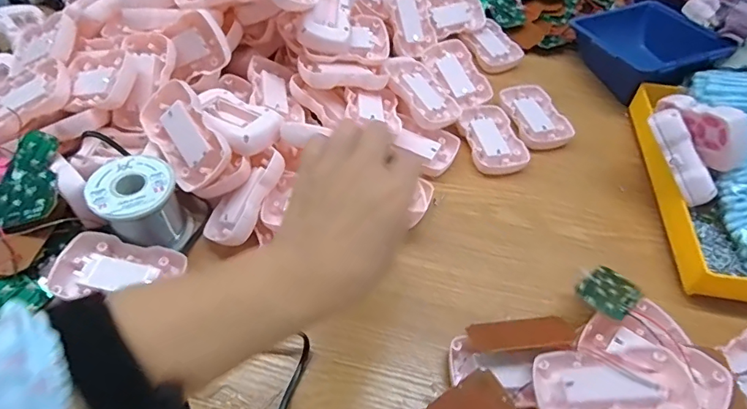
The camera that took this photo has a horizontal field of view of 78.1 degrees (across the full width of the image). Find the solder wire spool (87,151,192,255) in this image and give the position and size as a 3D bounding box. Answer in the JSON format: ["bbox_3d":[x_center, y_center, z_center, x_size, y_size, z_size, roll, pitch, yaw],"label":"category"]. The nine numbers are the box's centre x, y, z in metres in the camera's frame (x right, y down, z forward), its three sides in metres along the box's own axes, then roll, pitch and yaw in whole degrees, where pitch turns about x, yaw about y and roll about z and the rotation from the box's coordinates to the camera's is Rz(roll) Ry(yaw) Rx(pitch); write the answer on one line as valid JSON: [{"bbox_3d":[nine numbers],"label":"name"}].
[{"bbox_3d":[-0.185,0.003,0.372,0.058,0.059,0.062,2,53,-3],"label":"solder wire spool"}]

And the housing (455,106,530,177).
[{"bbox_3d":[0.120,-0.069,0.479,0.056,0.010,0.089,-10,54,-12],"label":"housing"}]

